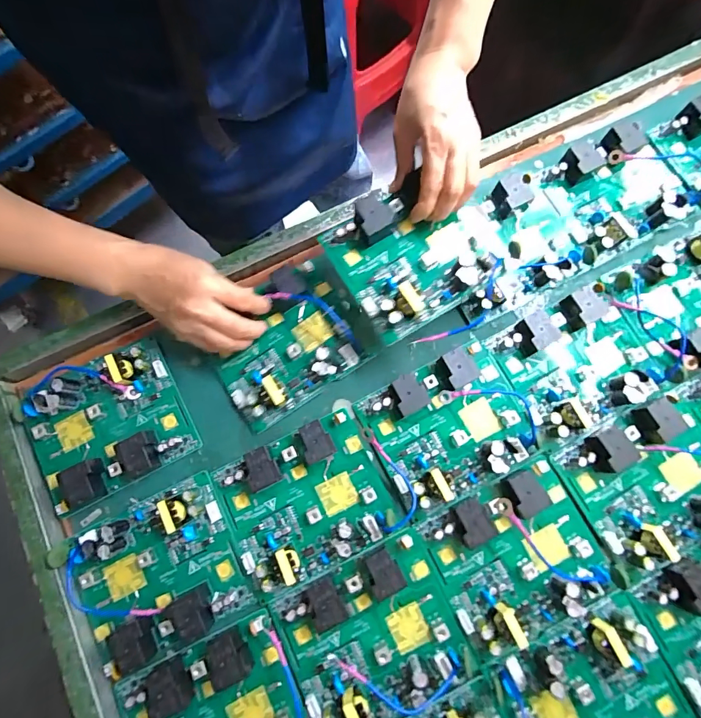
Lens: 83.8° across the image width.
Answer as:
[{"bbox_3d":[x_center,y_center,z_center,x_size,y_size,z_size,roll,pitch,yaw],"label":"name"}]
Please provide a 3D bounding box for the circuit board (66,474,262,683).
[{"bbox_3d":[-0.158,0.173,0.312,0.127,0.023,0.113,-26,78,-5],"label":"circuit board"}]

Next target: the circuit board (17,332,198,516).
[{"bbox_3d":[-0.214,0.053,0.336,0.127,0.025,0.115,-26,78,-5],"label":"circuit board"}]

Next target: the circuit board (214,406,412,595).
[{"bbox_3d":[-0.036,0.117,0.324,0.133,0.022,0.112,-26,78,-5],"label":"circuit board"}]

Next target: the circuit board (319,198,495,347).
[{"bbox_3d":[0.049,-0.084,0.324,0.111,0.026,0.110,-29,79,-5],"label":"circuit board"}]

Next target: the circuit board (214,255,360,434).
[{"bbox_3d":[-0.062,-0.016,0.354,0.129,0.025,0.113,-31,79,-6],"label":"circuit board"}]

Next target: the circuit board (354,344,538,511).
[{"bbox_3d":[0.088,0.056,0.336,0.131,0.022,0.107,-27,78,-5],"label":"circuit board"}]

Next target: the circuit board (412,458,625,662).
[{"bbox_3d":[0.137,0.160,0.311,0.133,0.025,0.119,-27,78,-5],"label":"circuit board"}]

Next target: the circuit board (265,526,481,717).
[{"bbox_3d":[0.015,0.216,0.300,0.132,0.022,0.113,-25,78,-4],"label":"circuit board"}]

